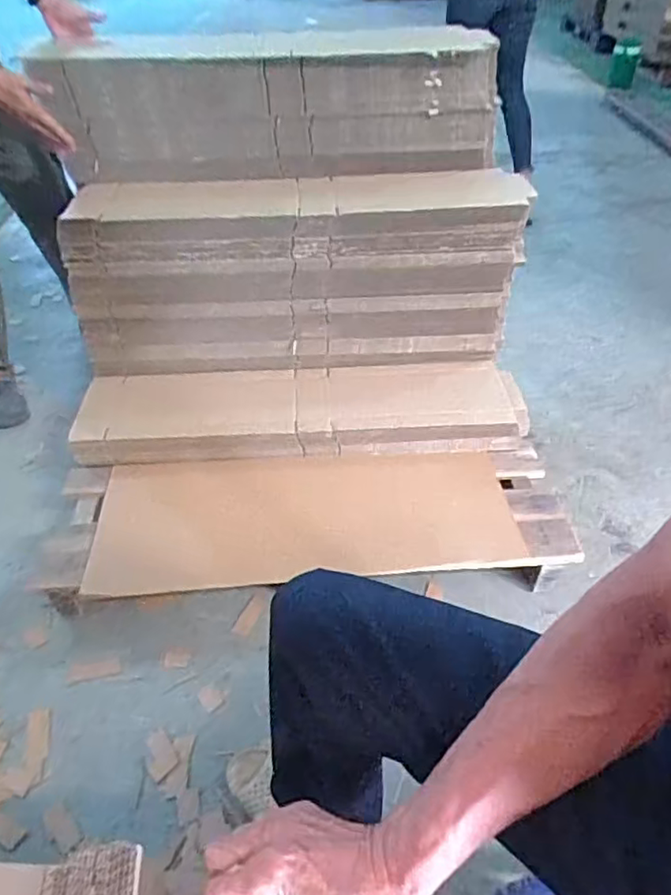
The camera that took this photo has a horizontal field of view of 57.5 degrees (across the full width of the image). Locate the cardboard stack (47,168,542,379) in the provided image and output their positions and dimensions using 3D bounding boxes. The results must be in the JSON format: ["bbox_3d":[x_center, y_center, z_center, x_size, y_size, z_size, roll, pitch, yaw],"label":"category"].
[{"bbox_3d":[-0.086,-0.396,1.376,0.940,0.353,0.287,-4,42,-3],"label":"cardboard stack"}]

